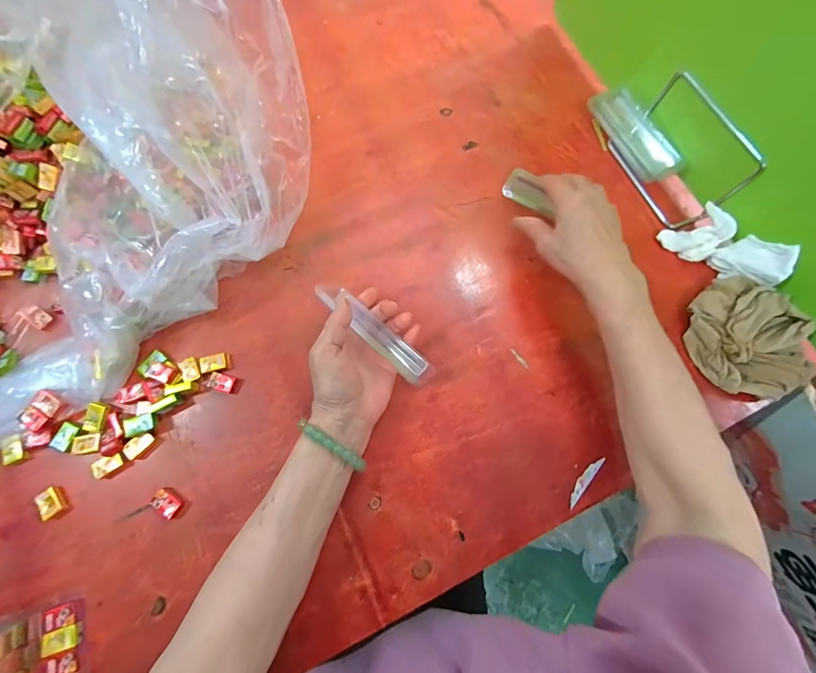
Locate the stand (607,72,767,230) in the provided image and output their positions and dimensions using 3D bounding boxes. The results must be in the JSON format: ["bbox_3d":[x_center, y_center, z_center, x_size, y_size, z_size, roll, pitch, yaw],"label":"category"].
[{"bbox_3d":[0.319,-0.219,0.410,0.054,0.086,0.154,-21,75,-8],"label":"stand"}]

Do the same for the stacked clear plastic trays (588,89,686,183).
[{"bbox_3d":[0.296,-0.261,0.447,0.043,0.039,0.142,-29,77,-10],"label":"stacked clear plastic trays"}]

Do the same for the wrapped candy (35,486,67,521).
[{"bbox_3d":[-0.328,0.153,0.317,0.021,0.008,0.024,-35,78,-12],"label":"wrapped candy"}]

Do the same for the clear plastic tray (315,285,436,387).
[{"bbox_3d":[-0.032,-0.003,0.328,0.136,0.016,0.025,41,76,-1],"label":"clear plastic tray"}]

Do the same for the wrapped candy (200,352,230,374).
[{"bbox_3d":[-0.199,0.028,0.358,0.028,0.007,0.017,-14,75,-6],"label":"wrapped candy"}]

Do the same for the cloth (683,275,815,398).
[{"bbox_3d":[0.358,-0.003,0.364,0.100,0.022,0.125,-1,79,13],"label":"cloth"}]

